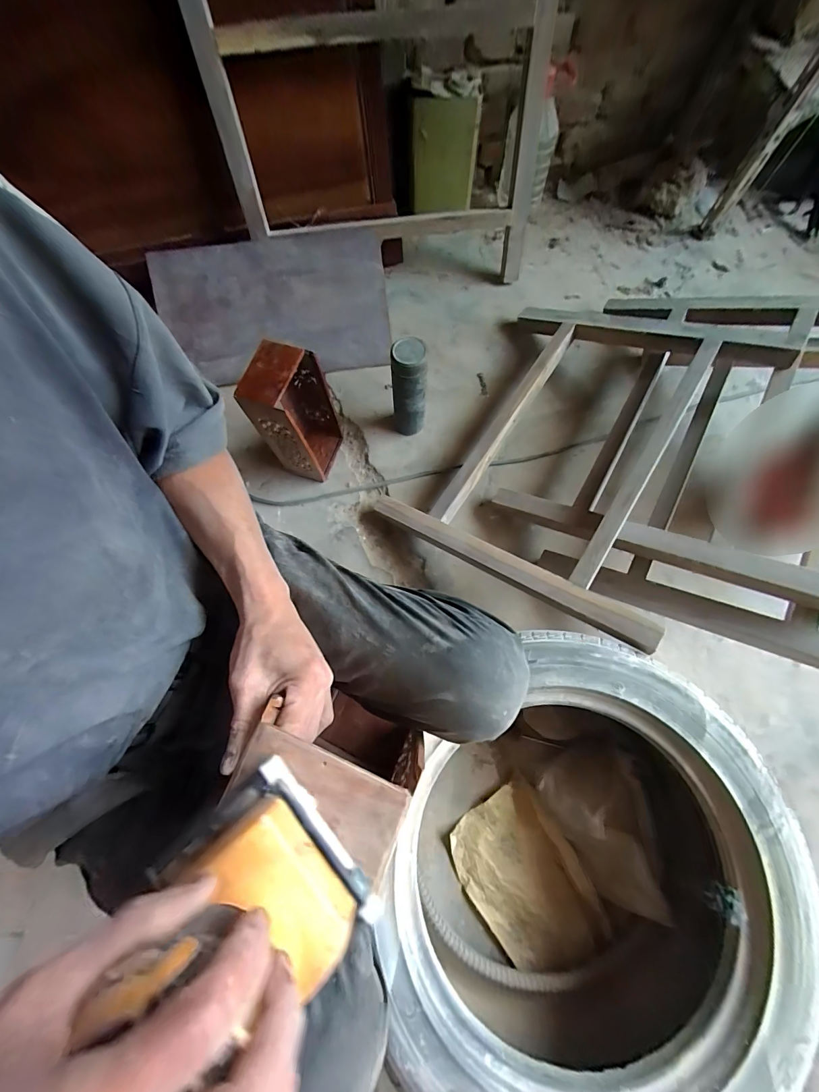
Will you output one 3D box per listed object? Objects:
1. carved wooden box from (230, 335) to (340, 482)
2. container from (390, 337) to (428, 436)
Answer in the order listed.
[{"bbox_3d":[-0.221,-0.248,0.747,0.097,0.306,0.128,14,74,6],"label":"carved wooden box"},{"bbox_3d":[0.000,-0.320,0.797,0.069,0.234,0.066,0,73,2],"label":"container"}]

